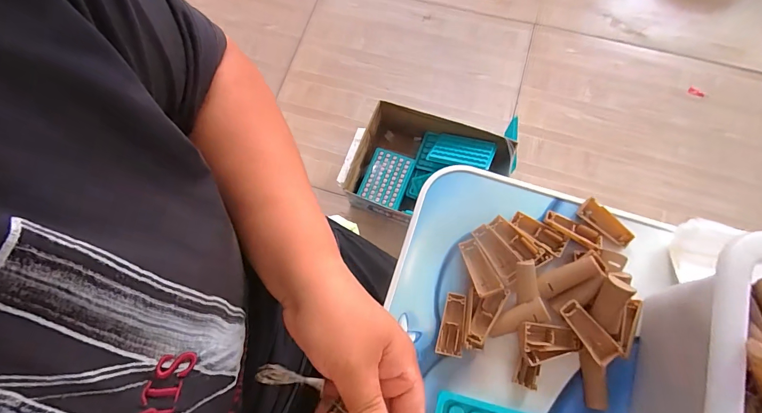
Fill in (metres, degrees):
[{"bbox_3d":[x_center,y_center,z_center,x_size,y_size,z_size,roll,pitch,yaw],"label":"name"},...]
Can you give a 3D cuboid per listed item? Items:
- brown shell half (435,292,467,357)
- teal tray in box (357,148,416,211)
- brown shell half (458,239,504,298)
[{"bbox_3d":[0.059,0.098,0.315,0.020,0.006,0.050,8,75,4],"label":"brown shell half"},{"bbox_3d":[0.013,-0.062,0.831,0.094,0.017,0.121,20,76,7],"label":"teal tray in box"},{"bbox_3d":[0.084,0.052,0.322,0.021,0.011,0.048,-21,75,-4],"label":"brown shell half"}]

